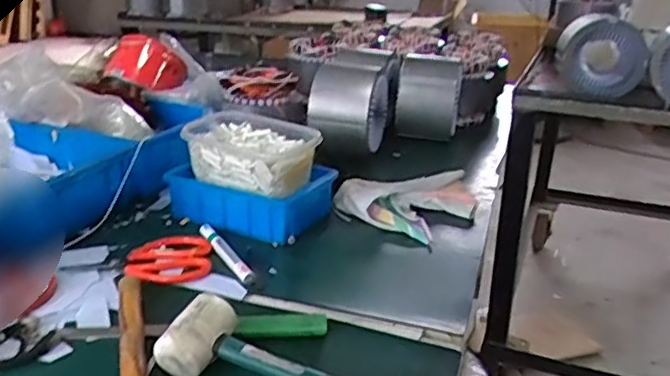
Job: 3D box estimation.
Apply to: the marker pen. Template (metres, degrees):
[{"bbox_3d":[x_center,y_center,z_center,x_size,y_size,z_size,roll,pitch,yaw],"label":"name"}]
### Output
[{"bbox_3d":[-0.129,0.076,0.745,0.019,0.017,0.133,-11,25,-29],"label":"marker pen"}]

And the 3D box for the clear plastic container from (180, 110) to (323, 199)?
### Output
[{"bbox_3d":[-0.113,-0.043,0.841,0.173,0.070,0.100,13,24,26],"label":"clear plastic container"}]

